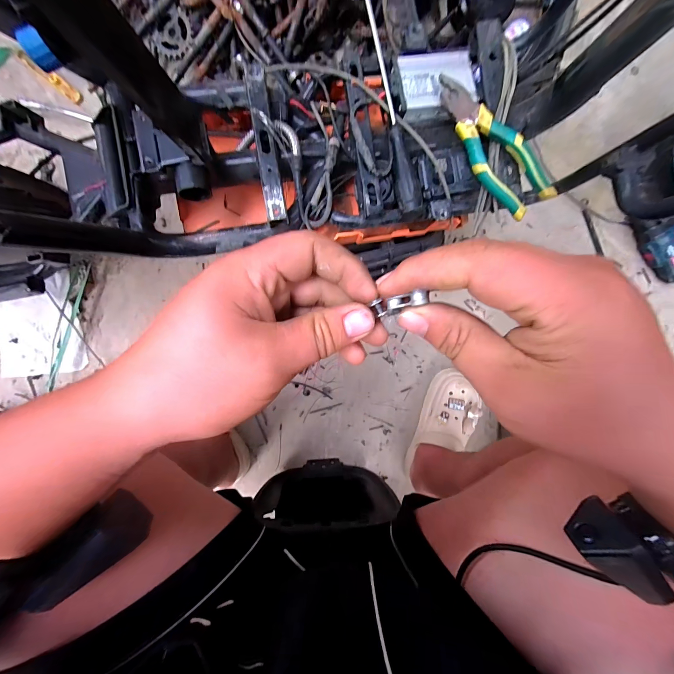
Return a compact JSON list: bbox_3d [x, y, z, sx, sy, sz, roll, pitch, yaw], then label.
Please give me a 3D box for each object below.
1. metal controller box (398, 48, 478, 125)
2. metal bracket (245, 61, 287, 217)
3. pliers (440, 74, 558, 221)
[{"bbox_3d":[0.128,-0.326,0.401,0.095,0.027,0.074,-10,92,-2],"label":"metal controller box"},{"bbox_3d":[-0.086,-0.235,0.376,0.022,0.009,0.186,-8,92,-2],"label":"metal bracket"},{"bbox_3d":[0.183,-0.233,0.374,0.054,0.030,0.188,-36,92,-1],"label":"pliers"}]

